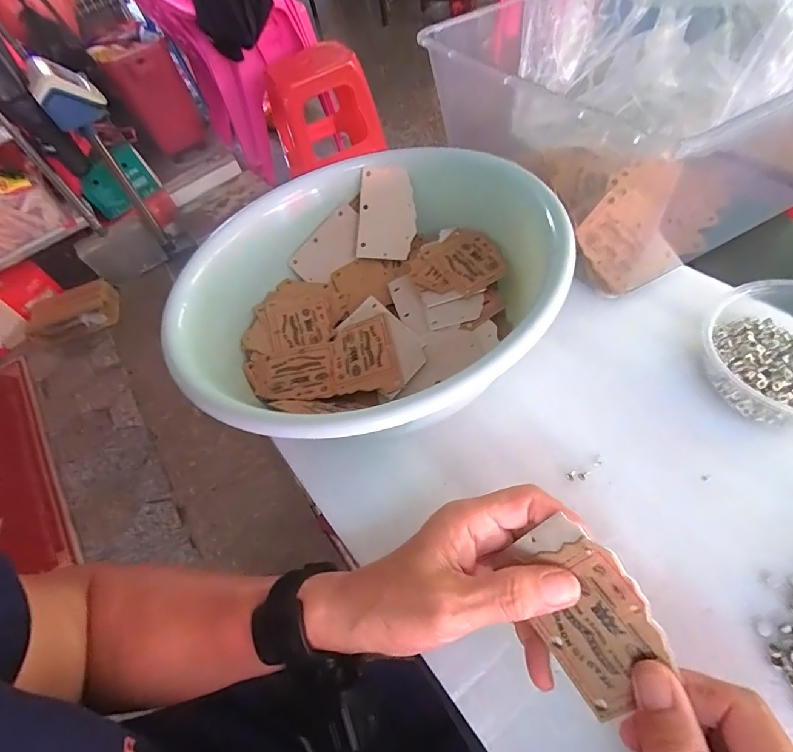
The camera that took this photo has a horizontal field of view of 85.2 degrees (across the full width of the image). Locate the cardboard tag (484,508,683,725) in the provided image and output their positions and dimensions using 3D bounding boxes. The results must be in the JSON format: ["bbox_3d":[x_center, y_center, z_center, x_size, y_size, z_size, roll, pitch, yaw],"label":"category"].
[{"bbox_3d":[0.091,0.114,0.207,0.054,0.004,0.081,-44,68,25],"label":"cardboard tag"}]

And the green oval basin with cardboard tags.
[{"bbox_3d":[-0.028,-0.071,0.353,0.304,0.094,0.296,20,63,23],"label":"green oval basin with cardboard tags"}]

